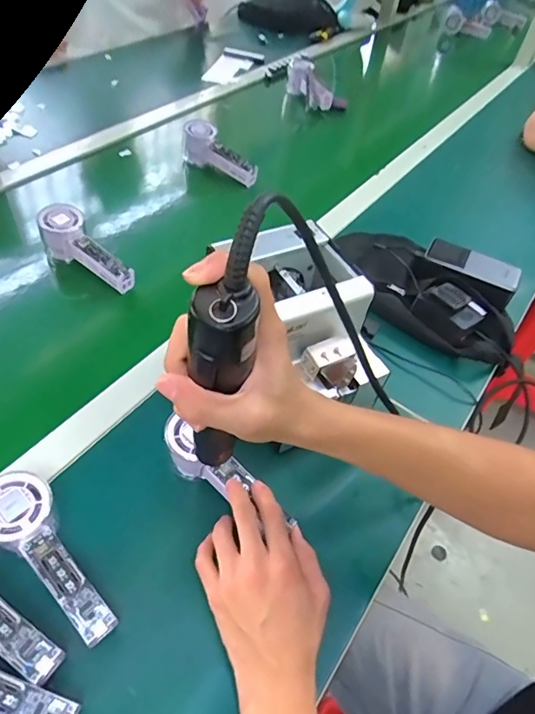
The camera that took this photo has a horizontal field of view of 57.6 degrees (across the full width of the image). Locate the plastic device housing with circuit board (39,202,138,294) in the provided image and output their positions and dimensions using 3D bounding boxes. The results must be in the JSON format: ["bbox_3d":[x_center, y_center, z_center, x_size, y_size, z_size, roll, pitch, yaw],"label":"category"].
[{"bbox_3d":[-0.236,-0.136,0.649,0.149,0.060,0.049,38,55,9],"label":"plastic device housing with circuit board"}]

